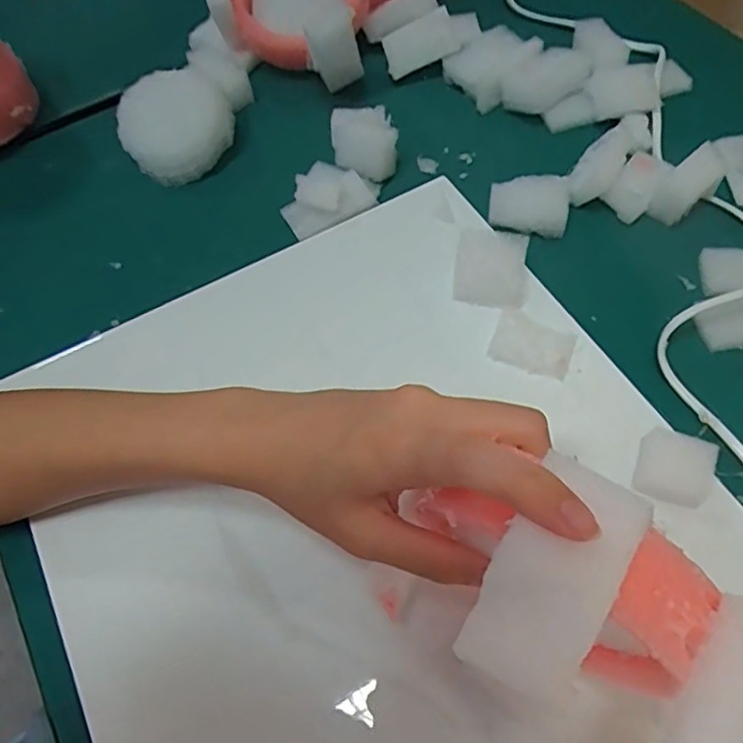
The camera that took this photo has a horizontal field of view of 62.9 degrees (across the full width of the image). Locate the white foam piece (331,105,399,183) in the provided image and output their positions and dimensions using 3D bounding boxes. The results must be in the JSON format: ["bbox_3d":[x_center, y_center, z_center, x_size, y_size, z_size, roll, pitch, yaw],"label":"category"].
[{"bbox_3d":[-0.005,-0.155,0.406,0.040,0.021,0.057,-10,61,-2],"label":"white foam piece"}]

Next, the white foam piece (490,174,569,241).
[{"bbox_3d":[0.096,-0.103,0.371,0.046,0.016,0.035,6,61,7],"label":"white foam piece"}]

